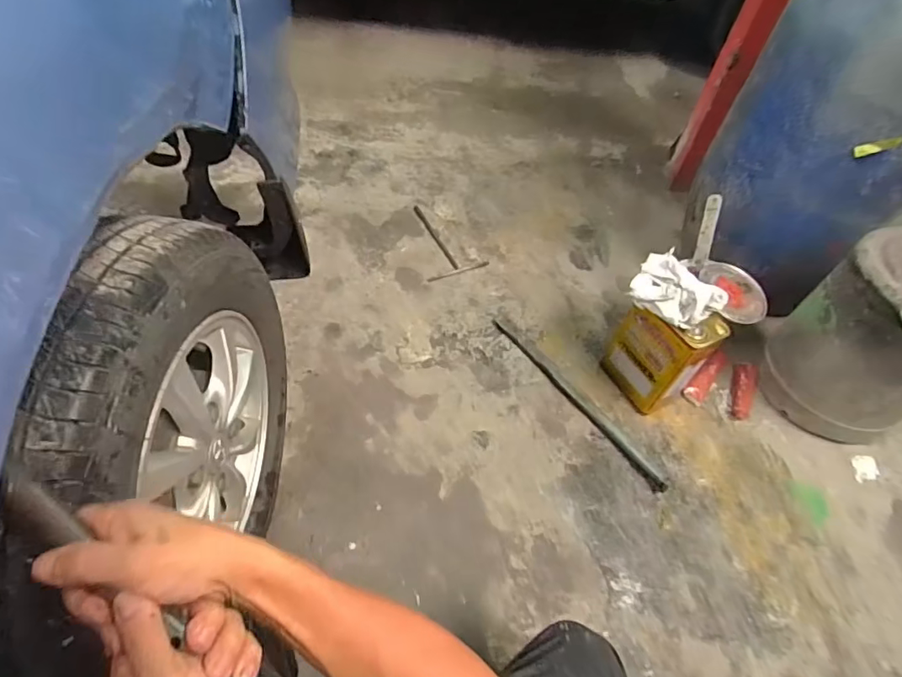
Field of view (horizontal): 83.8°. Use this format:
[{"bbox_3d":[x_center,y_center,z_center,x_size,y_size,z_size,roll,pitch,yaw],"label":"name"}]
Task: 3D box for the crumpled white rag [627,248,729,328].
[{"bbox_3d":[0.471,-0.105,1.046,0.184,0.060,0.149,39,57,22],"label":"crumpled white rag"}]

